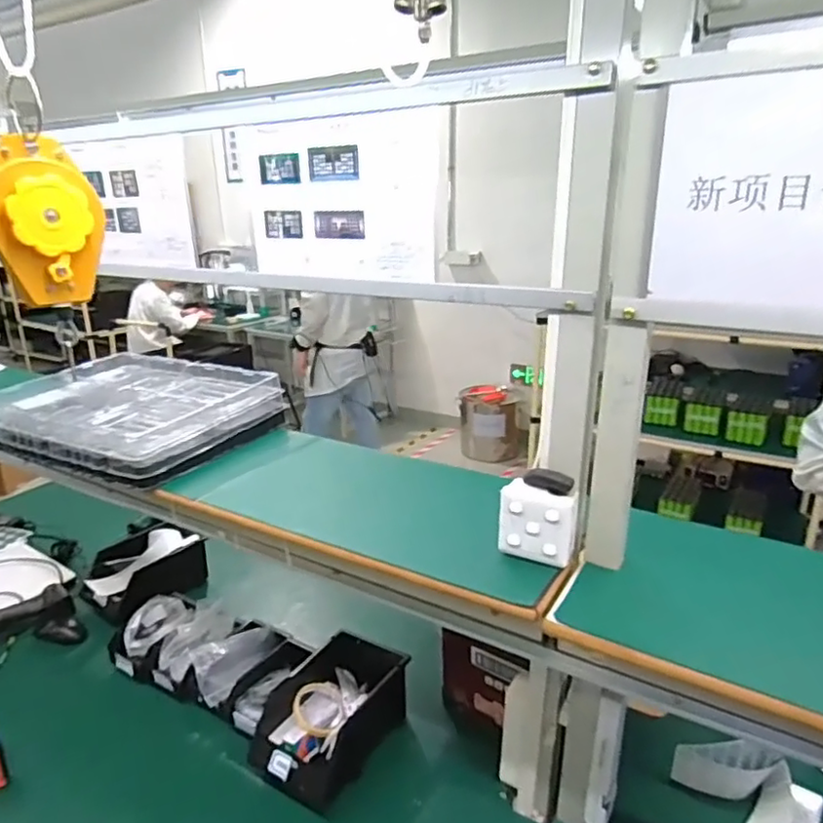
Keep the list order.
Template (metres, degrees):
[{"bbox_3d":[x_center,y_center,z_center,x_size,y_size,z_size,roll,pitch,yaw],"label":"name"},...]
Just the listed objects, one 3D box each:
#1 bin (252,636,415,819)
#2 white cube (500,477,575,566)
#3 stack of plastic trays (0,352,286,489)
[{"bbox_3d":[-0.135,0.520,1.044,0.170,0.116,0.268,11,22,30],"label":"bin"},{"bbox_3d":[0.157,0.135,0.753,0.088,0.083,0.044,8,21,24],"label":"white cube"},{"bbox_3d":[-0.567,-0.008,1.237,0.537,0.096,0.380,9,22,27],"label":"stack of plastic trays"}]

